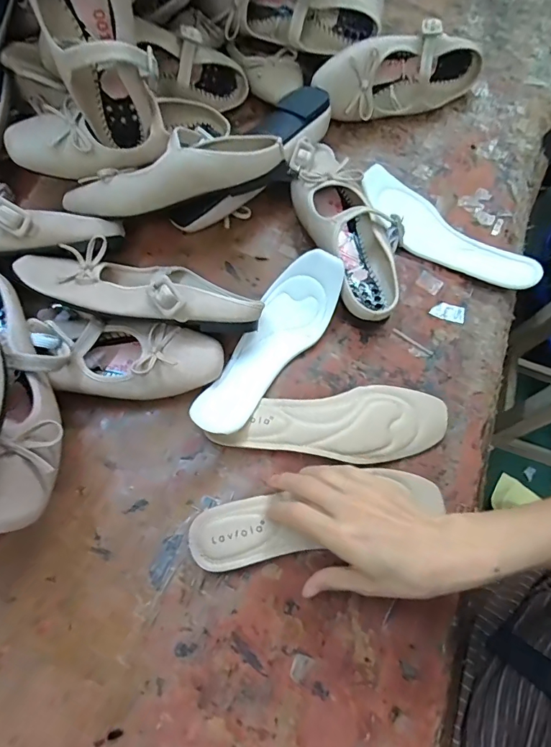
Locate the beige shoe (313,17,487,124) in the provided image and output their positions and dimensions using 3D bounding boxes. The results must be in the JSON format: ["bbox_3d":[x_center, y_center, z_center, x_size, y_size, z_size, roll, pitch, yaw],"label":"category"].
[{"bbox_3d":[0.160,-0.399,0.565,0.232,0.101,0.064,-15,70,-9],"label":"beige shoe"}]

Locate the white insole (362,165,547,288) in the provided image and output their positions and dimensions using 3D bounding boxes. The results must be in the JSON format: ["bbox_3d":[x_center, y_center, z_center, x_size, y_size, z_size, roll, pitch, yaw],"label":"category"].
[{"bbox_3d":[0.198,-0.168,0.514,0.229,0.028,0.066,41,72,13],"label":"white insole"}]

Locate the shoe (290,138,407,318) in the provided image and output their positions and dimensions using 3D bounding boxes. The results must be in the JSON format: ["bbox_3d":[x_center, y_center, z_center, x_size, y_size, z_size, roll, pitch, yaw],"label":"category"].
[{"bbox_3d":[0.085,-0.168,0.492,0.088,0.060,0.233,-18,70,-10],"label":"shoe"}]

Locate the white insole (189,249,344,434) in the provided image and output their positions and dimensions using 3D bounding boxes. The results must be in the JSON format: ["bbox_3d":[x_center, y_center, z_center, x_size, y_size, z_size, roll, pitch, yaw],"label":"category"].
[{"bbox_3d":[-0.005,-0.031,0.435,0.071,0.051,0.206,31,70,9],"label":"white insole"}]

